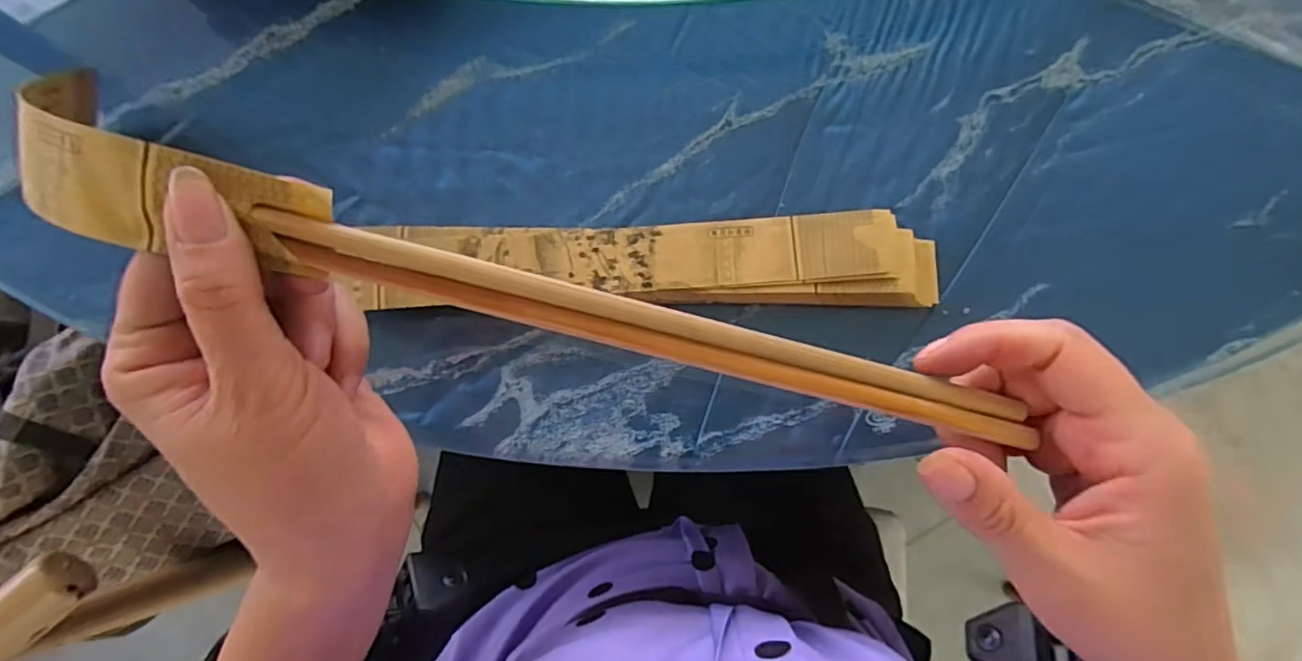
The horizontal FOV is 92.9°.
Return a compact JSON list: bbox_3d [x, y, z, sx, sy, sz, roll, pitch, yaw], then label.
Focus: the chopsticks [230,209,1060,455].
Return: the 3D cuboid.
[{"bbox_3d":[0.006,0.002,0.188,0.229,0.011,0.017,14,81,-8],"label":"chopsticks"}]

